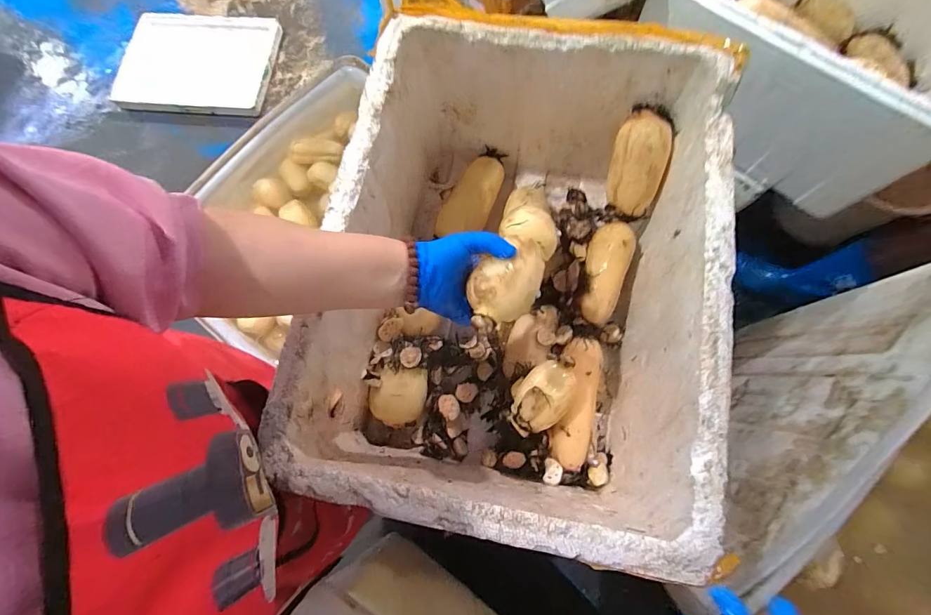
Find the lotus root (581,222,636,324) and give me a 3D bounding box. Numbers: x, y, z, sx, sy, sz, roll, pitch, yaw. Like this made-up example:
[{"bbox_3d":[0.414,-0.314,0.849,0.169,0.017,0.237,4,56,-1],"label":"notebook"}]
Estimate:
[{"bbox_3d":[0.219,-0.051,0.616,0.067,0.050,0.152,8,83,34],"label":"lotus root"}]

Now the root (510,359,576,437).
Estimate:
[{"bbox_3d":[0.102,0.123,0.552,0.075,0.063,0.106,40,79,12],"label":"root"}]

